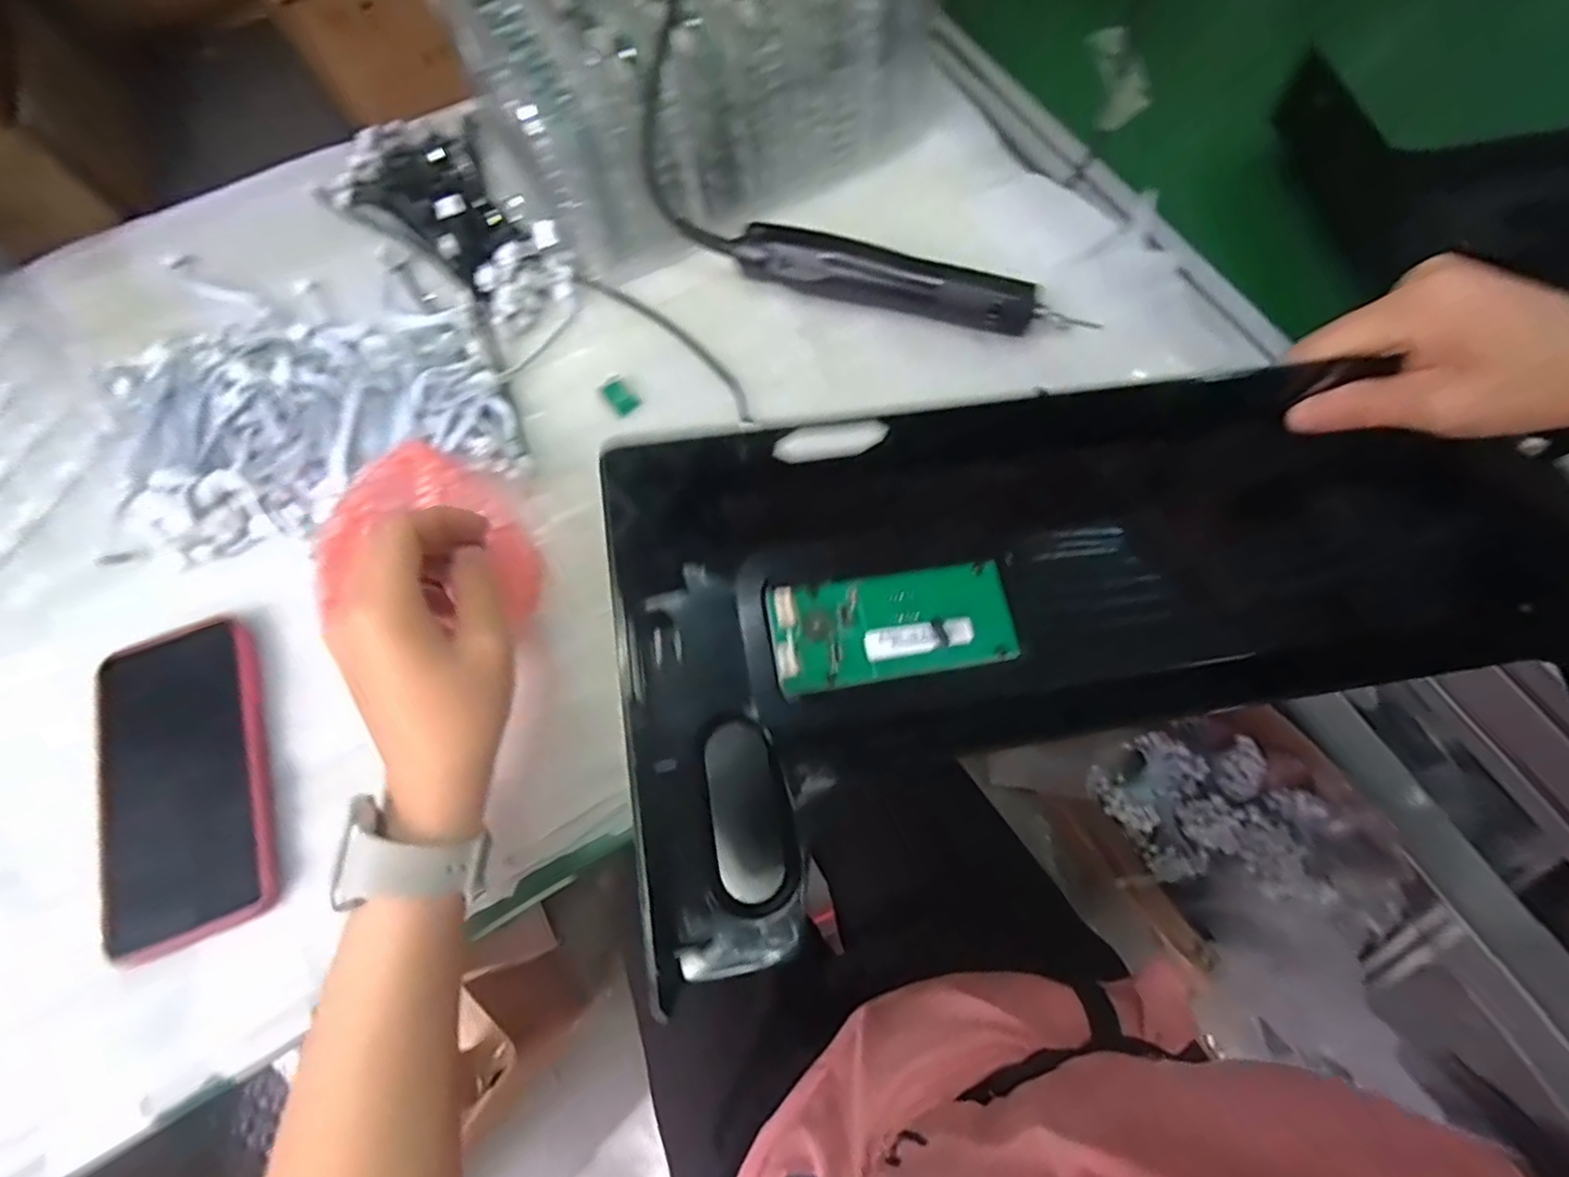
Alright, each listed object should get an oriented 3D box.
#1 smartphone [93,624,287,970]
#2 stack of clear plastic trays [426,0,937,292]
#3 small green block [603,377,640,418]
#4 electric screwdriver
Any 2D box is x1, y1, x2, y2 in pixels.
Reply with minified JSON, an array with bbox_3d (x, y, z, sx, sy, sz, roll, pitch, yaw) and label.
[{"bbox_3d":[-0.316,0.098,0.362,0.083,0.008,0.167,-22,69,-7],"label":"smartphone"},{"bbox_3d":[-0.060,-0.379,0.487,0.286,0.107,0.204,-29,70,-9],"label":"stack of clear plastic trays"},{"bbox_3d":[-0.106,-0.125,0.447,0.016,0.004,0.026,-35,71,-11],"label":"small green block"},{"bbox_3d":[0.080,-0.197,0.451,0.225,0.030,0.032,15,69,7],"label":"electric screwdriver"}]

